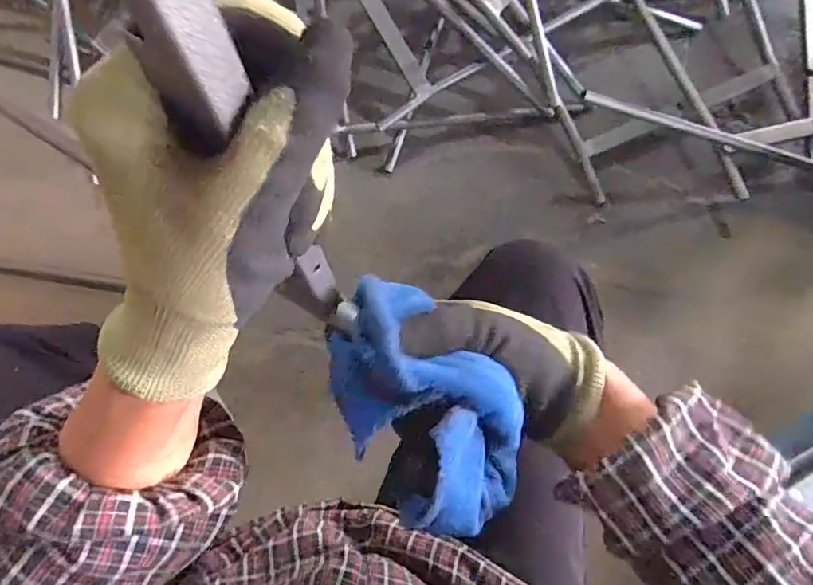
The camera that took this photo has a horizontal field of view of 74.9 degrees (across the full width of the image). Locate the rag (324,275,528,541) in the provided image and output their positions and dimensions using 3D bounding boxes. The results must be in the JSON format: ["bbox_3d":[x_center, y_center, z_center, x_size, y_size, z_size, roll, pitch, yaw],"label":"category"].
[{"bbox_3d":[0.010,0.057,0.276,0.078,0.064,0.133,-32,75,-9],"label":"rag"}]

